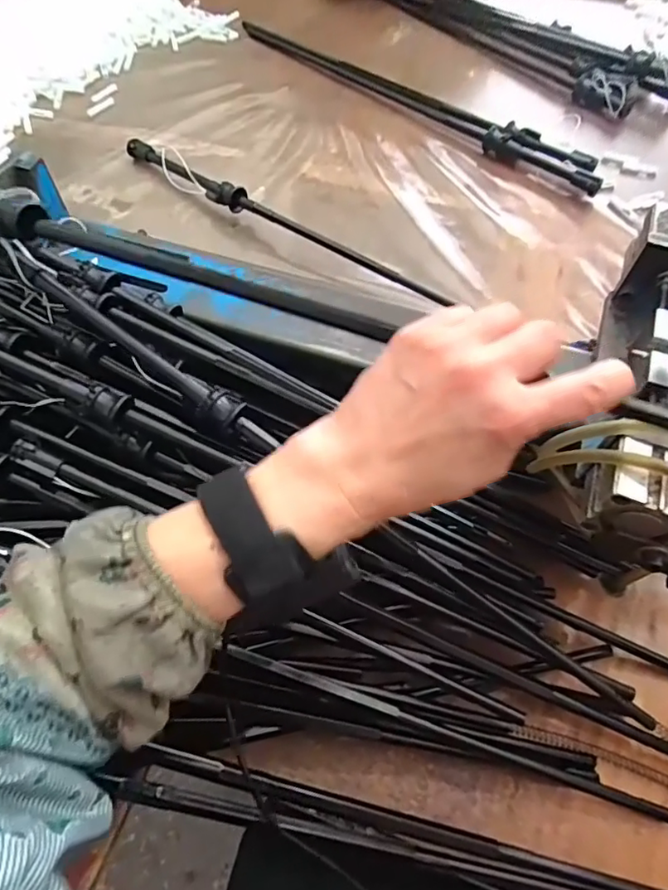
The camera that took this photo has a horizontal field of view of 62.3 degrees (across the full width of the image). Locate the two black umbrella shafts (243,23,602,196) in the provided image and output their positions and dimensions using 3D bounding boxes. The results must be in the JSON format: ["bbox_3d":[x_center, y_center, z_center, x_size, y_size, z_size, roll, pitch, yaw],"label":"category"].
[{"bbox_3d":[0.098,-0.477,0.749,0.580,0.024,0.040,36,68,17],"label":"two black umbrella shafts"}]

